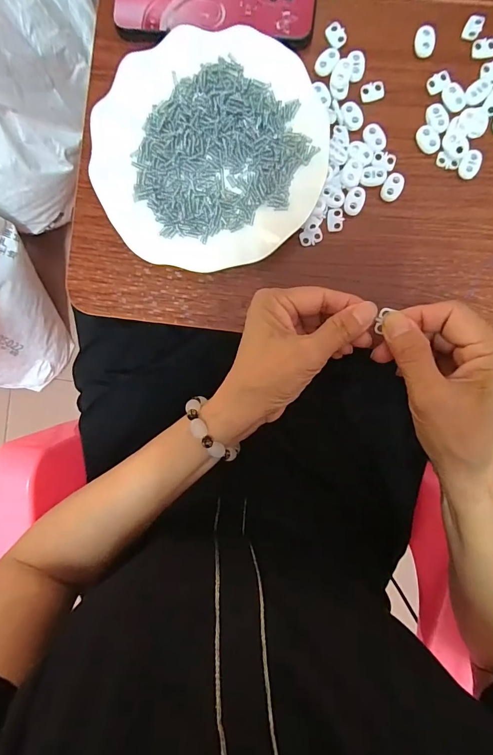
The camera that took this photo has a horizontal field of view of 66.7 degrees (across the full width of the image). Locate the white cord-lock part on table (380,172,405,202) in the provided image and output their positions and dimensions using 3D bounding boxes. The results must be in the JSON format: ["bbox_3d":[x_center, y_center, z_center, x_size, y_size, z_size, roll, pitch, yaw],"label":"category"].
[{"bbox_3d":[0.120,-0.157,0.308,0.015,0.006,0.023,30,93,2],"label":"white cord-lock part on table"}]

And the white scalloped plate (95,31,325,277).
[{"bbox_3d":[-0.029,-0.180,0.302,0.181,0.024,0.177,0,92,3],"label":"white scalloped plate"}]

